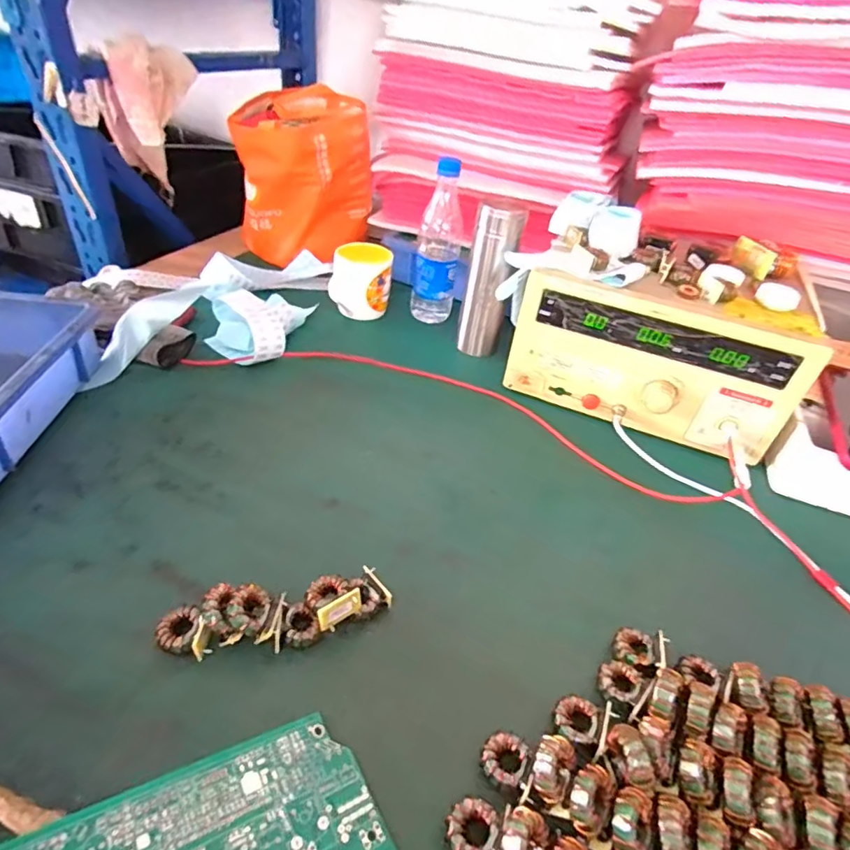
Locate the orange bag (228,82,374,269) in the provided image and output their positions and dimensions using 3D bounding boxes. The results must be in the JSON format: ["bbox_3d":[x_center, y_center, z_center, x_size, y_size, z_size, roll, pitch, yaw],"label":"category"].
[{"bbox_3d":[-0.203,-0.420,0.904,0.216,0.224,0.208,1,39,-10],"label":"orange bag"}]

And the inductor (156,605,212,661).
[{"bbox_3d":[-0.180,0.153,0.390,0.032,0.020,0.041,-25,48,-33],"label":"inductor"}]

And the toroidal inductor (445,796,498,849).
[{"bbox_3d":[0.028,0.247,0.321,0.029,0.018,0.031,4,39,-3],"label":"toroidal inductor"}]

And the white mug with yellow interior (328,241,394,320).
[{"bbox_3d":[-0.093,-0.212,0.784,0.084,0.100,0.072,7,39,-2],"label":"white mug with yellow interior"}]

